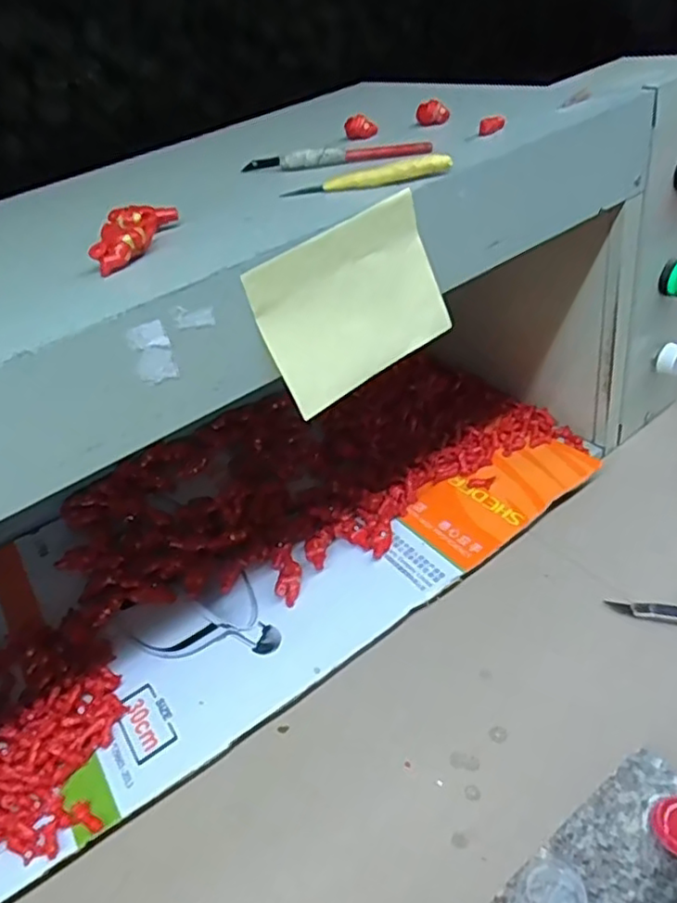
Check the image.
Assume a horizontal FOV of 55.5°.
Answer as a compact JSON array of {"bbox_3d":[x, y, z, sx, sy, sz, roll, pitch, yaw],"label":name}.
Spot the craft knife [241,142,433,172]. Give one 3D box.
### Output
[{"bbox_3d":[-0.004,-0.174,0.381,0.115,0.013,0.012,2,39,17],"label":"craft knife"}]

